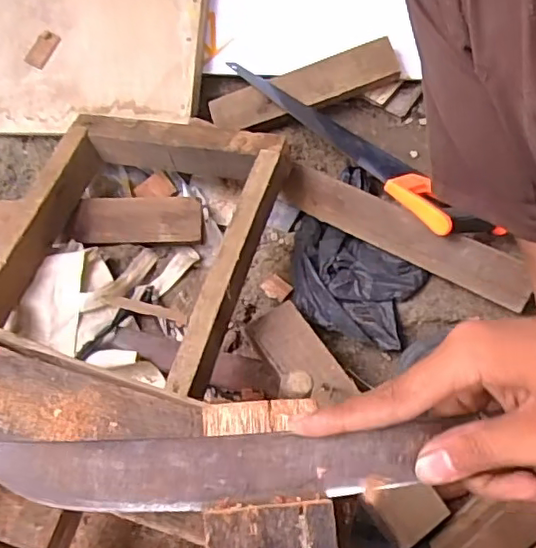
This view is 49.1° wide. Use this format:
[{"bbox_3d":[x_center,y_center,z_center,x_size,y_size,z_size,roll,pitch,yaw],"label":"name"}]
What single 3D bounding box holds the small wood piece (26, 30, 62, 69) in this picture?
[{"bbox_3d":[-0.339,-0.338,0.881,0.030,0.004,0.057,31,93,0],"label":"small wood piece"}]

